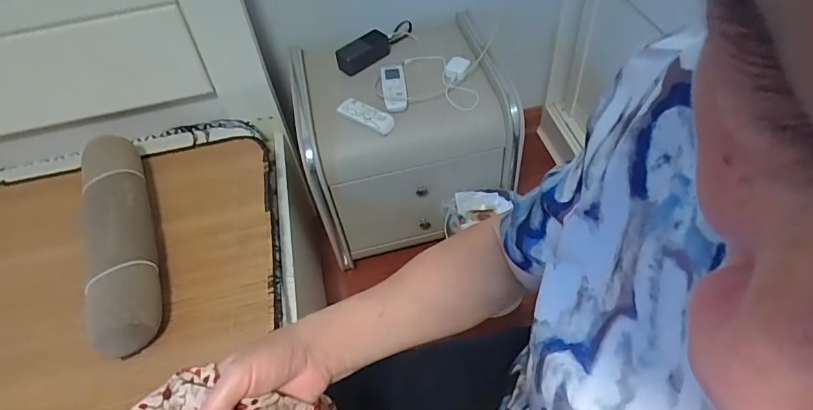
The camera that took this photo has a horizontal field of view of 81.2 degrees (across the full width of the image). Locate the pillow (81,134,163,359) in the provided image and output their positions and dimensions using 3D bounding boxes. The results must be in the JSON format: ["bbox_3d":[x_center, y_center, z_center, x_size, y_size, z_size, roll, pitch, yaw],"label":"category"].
[{"bbox_3d":[-0.552,0.047,0.903,0.123,0.096,0.513,-23,51,-13],"label":"pillow"}]

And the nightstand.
[{"bbox_3d":[-0.001,-0.173,1.241,0.506,0.394,0.423,-12,50,-4],"label":"nightstand"}]

